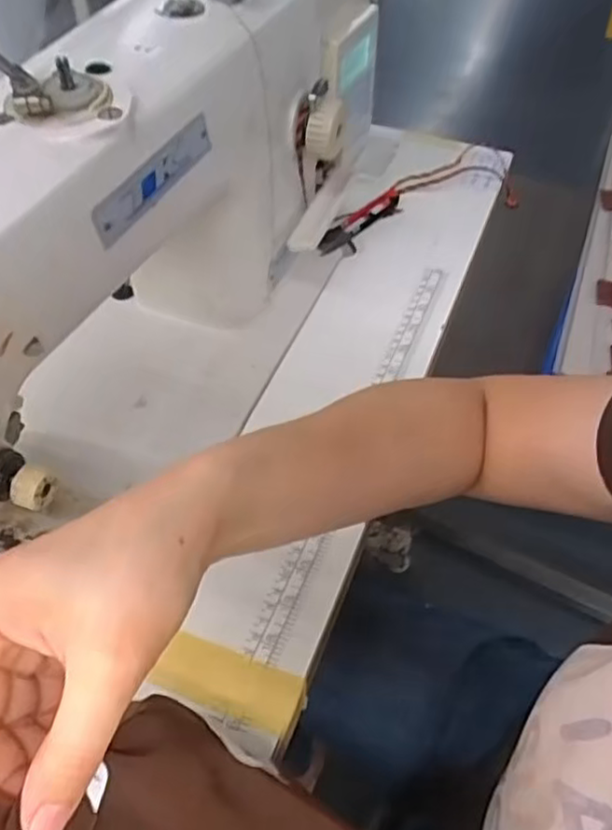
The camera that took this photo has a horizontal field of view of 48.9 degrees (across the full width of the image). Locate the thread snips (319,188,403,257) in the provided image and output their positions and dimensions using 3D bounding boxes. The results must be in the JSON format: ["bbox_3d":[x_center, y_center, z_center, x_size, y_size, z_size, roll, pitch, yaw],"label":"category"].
[{"bbox_3d":[0.050,-0.178,0.619,0.038,0.011,0.108,29,57,22],"label":"thread snips"}]

